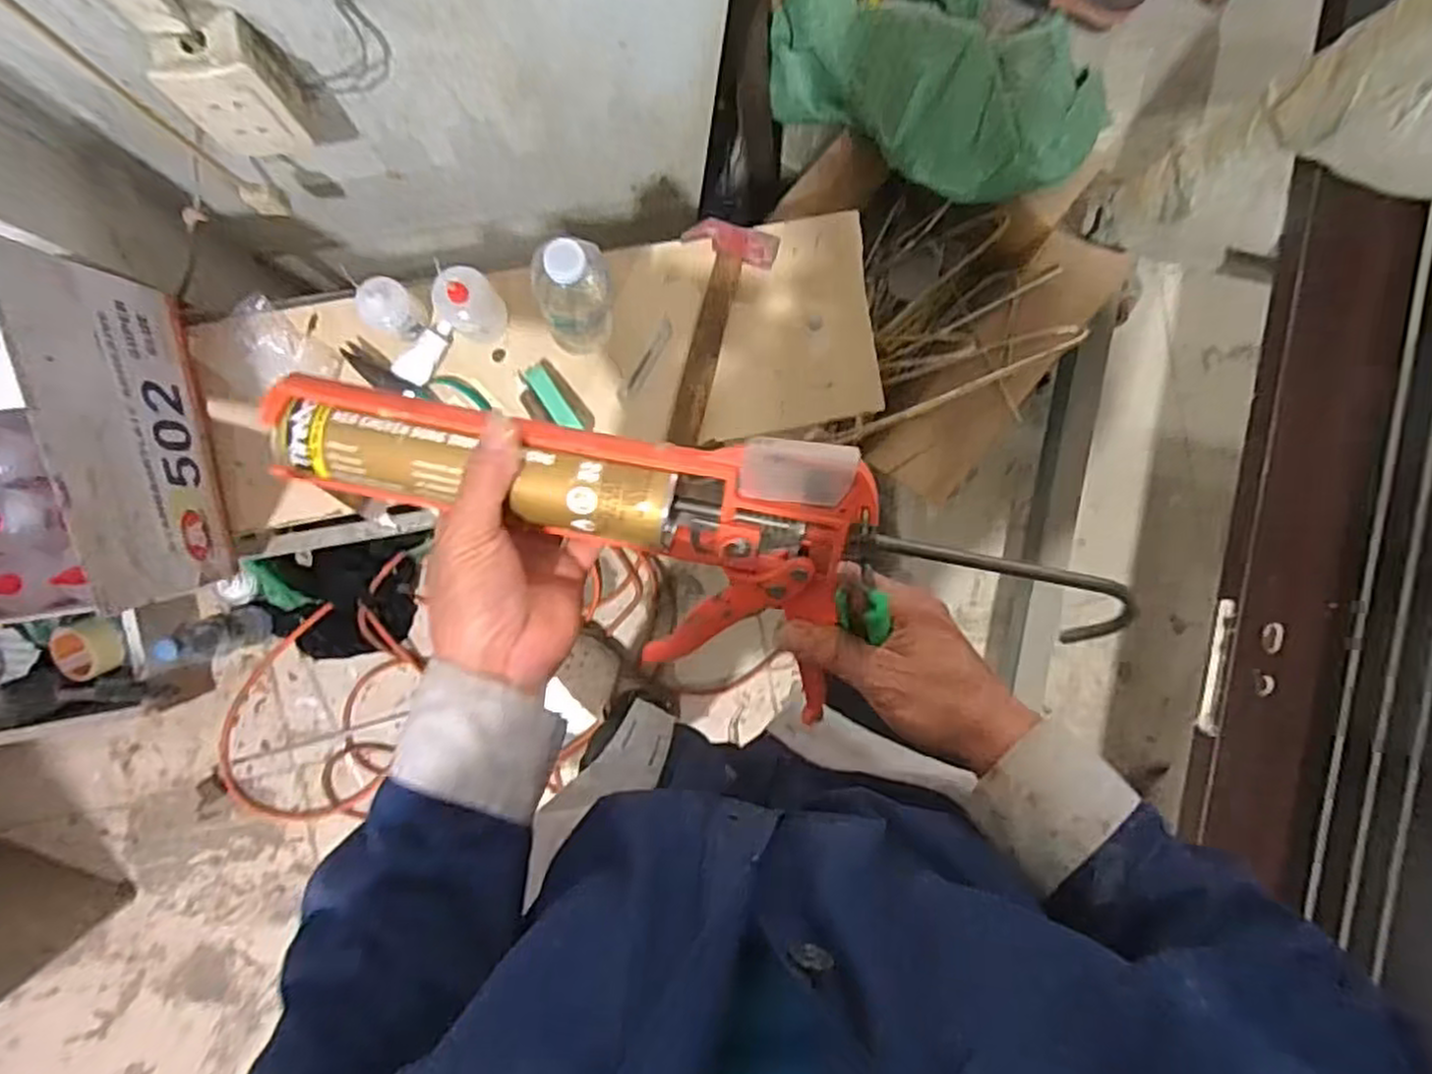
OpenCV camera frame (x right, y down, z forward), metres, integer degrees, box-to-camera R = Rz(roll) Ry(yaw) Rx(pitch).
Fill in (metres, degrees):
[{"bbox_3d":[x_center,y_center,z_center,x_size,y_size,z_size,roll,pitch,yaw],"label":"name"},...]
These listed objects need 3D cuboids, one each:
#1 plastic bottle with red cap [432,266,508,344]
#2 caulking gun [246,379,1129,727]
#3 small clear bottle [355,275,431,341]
[{"bbox_3d":[-0.232,-0.218,0.723,0.055,0.102,0.052,-37,95,-2],"label":"plastic bottle with red cap"},{"bbox_3d":[-0.023,0.004,0.415,0.428,0.078,0.123,13,91,3],"label":"caulking gun"},{"bbox_3d":[-0.307,-0.214,0.727,0.045,0.073,0.048,45,88,-5],"label":"small clear bottle"}]

